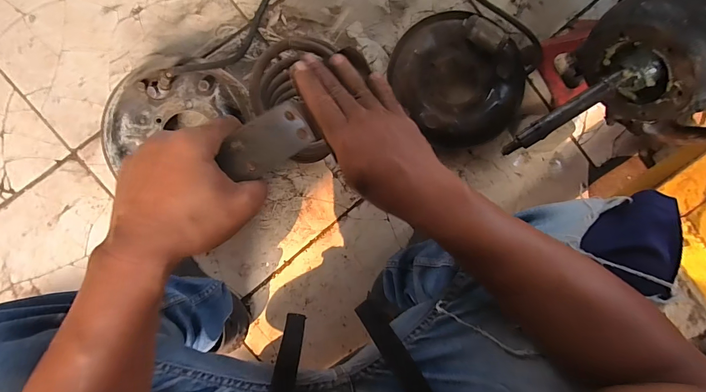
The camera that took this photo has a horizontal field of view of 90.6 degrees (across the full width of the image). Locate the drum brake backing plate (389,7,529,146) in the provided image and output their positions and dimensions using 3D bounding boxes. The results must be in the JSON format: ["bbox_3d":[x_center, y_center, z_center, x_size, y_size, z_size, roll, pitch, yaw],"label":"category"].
[{"bbox_3d":[0.214,-0.239,0.701,0.230,0.087,0.267,-35,96,-6],"label":"drum brake backing plate"}]

